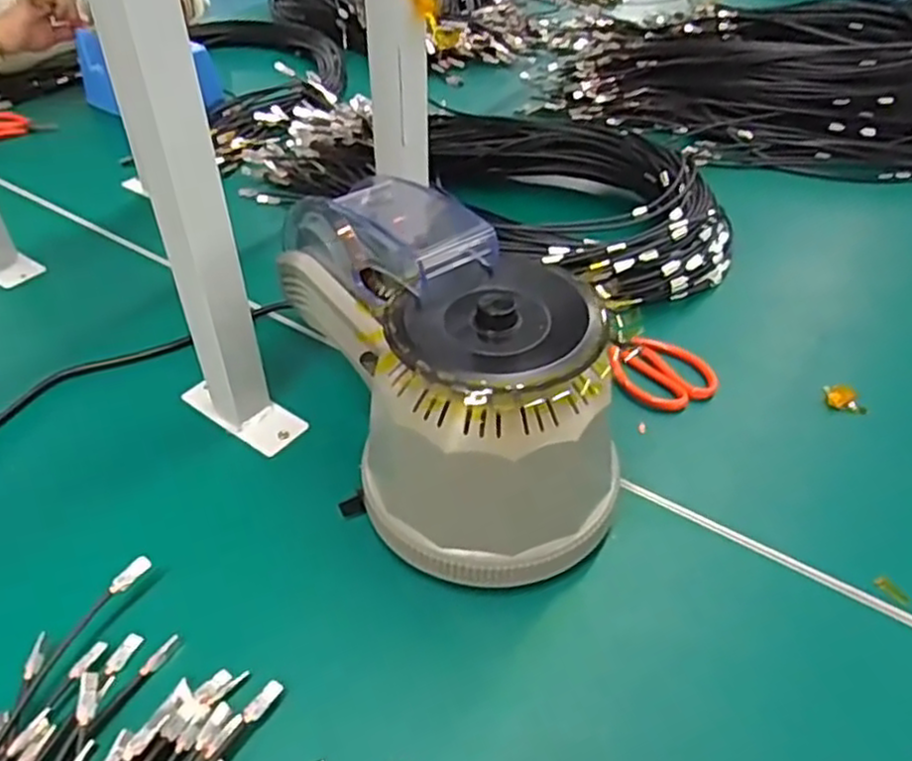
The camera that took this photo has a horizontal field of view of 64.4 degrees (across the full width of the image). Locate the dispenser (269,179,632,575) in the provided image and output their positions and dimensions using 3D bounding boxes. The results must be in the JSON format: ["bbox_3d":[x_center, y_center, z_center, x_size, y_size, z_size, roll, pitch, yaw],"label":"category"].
[{"bbox_3d":[-0.005,-0.014,0.463,0.159,0.160,0.269,-19,48,-19],"label":"dispenser"}]

